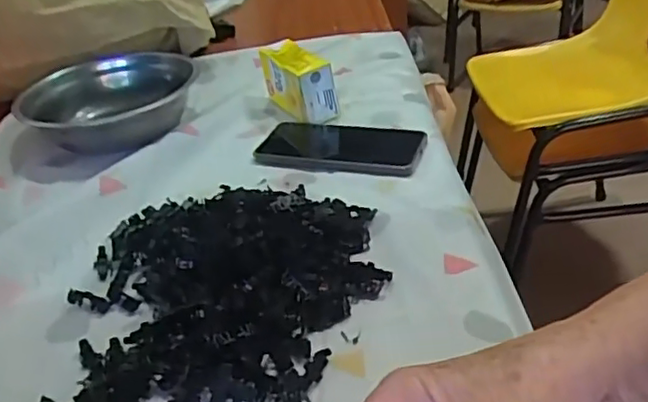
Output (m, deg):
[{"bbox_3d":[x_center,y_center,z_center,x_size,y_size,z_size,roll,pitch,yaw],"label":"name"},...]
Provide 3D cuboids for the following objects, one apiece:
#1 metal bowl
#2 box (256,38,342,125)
[{"bbox_3d":[-0.252,-0.121,0.740,0.188,0.055,0.184,-5,32,3],"label":"metal bowl"},{"bbox_3d":[-0.032,-0.144,0.724,0.044,0.071,0.114,-23,35,-23],"label":"box"}]

